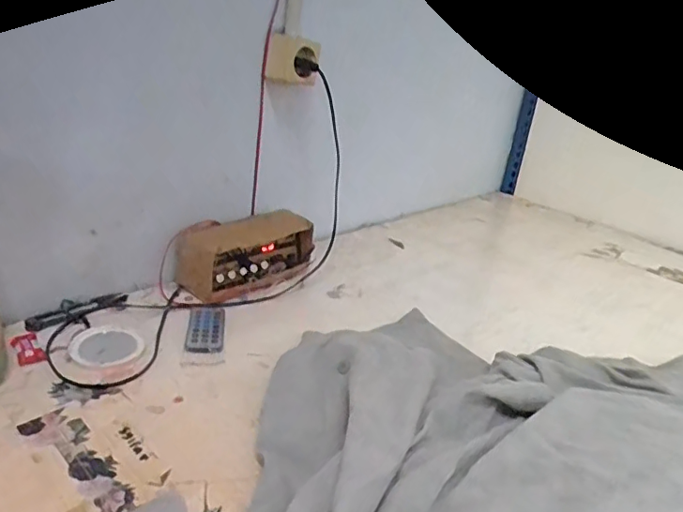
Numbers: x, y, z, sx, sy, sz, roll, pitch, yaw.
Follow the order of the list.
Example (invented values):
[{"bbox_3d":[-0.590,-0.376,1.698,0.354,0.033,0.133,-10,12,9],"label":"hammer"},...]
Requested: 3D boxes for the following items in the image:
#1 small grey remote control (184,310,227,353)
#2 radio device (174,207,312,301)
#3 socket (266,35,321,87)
[{"bbox_3d":[-0.158,0.086,0.627,0.043,0.005,0.085,2,25,-10],"label":"small grey remote control"},{"bbox_3d":[-0.125,-0.002,0.732,0.187,0.085,0.066,-16,33,-41],"label":"radio device"},{"bbox_3d":[-0.064,-0.257,0.700,0.068,0.058,0.034,4,24,-6],"label":"socket"}]

